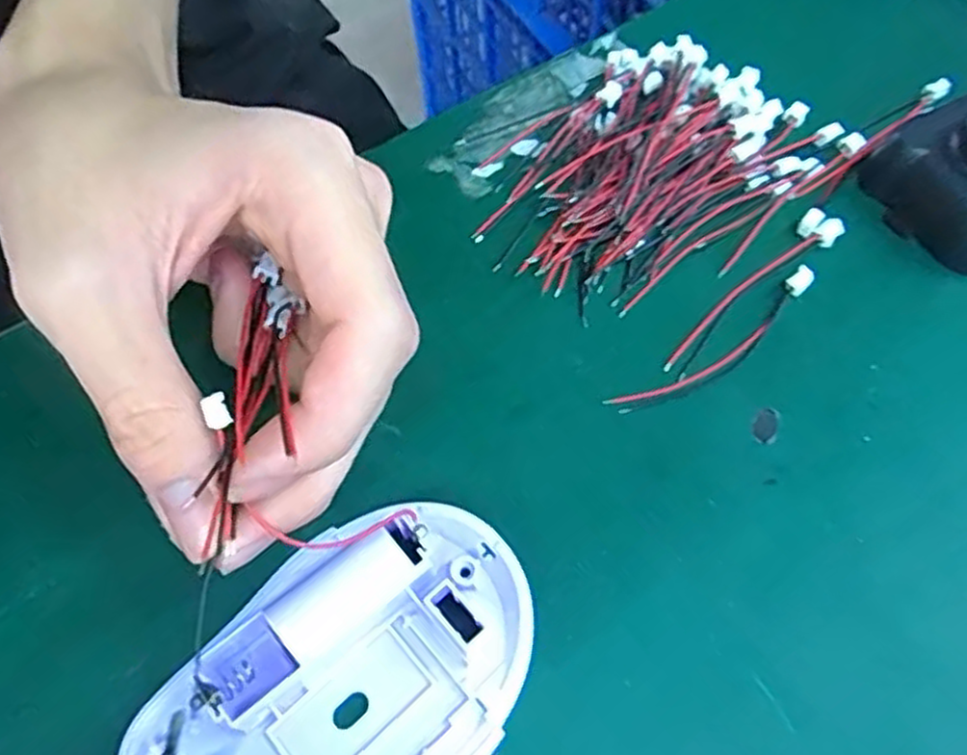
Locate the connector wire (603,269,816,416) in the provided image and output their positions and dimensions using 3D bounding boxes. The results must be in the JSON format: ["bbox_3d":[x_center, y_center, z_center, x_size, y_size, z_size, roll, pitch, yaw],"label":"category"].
[{"bbox_3d":[0.065,-0.008,0.207,0.069,0.006,0.012,-32,67,-12],"label":"connector wire"}]

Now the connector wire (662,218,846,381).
[{"bbox_3d":[0.076,-0.024,0.215,0.070,0.005,0.009,-39,68,-15],"label":"connector wire"}]

